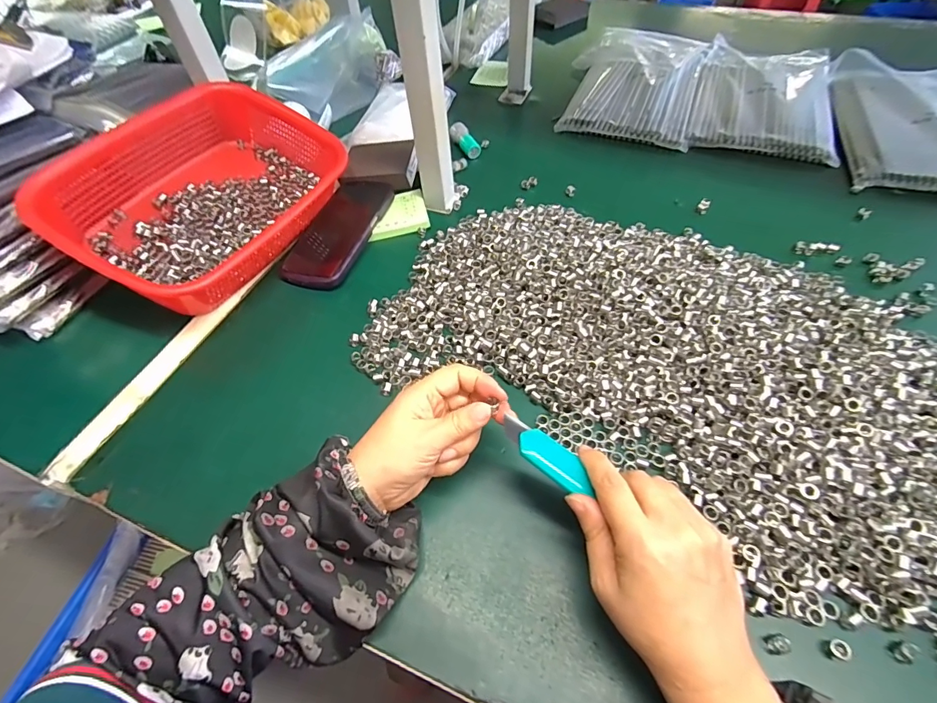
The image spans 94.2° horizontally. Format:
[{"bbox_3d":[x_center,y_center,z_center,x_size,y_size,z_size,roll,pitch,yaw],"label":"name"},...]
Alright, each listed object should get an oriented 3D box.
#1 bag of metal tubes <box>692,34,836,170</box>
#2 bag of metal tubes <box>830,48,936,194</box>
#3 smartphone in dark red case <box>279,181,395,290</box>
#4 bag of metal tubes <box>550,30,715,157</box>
[{"bbox_3d":[0.445,-0.393,0.653,0.181,0.025,0.305,16,56,15],"label":"bag of metal tubes"},{"bbox_3d":[0.613,-0.317,0.587,0.192,0.016,0.326,16,58,14],"label":"bag of metal tubes"},{"bbox_3d":[-0.151,-0.144,0.515,0.080,0.015,0.170,12,55,13],"label":"smartphone in dark red case"},{"bbox_3d":[0.264,-0.434,0.697,0.195,0.027,0.320,17,56,16],"label":"bag of metal tubes"}]

